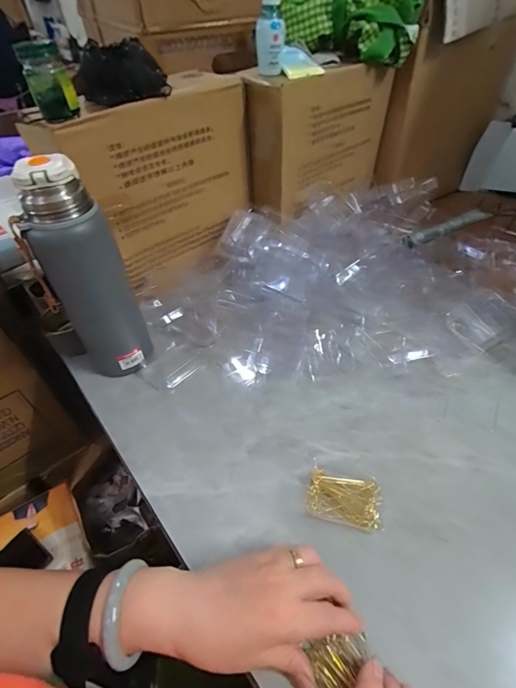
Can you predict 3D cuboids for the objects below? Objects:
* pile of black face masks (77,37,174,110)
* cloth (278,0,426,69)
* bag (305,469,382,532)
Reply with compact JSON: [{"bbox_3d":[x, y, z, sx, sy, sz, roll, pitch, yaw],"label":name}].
[{"bbox_3d":[-0.161,-0.324,0.428,0.094,0.055,0.046,0,46,2],"label":"pile of black face masks"},{"bbox_3d":[0.140,-0.499,0.550,0.205,0.094,0.080,13,48,13],"label":"cloth"},{"bbox_3d":[0.085,0.155,0.361,0.070,0.013,0.052,7,47,8],"label":"bag"}]

